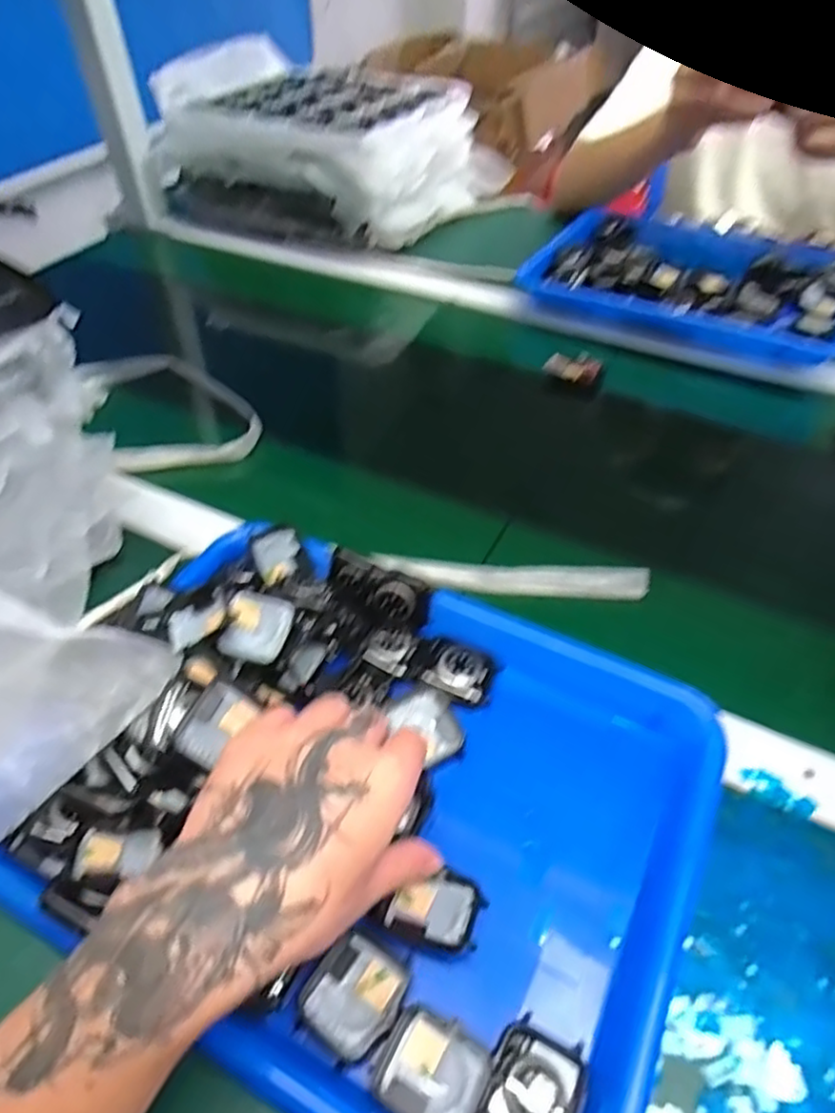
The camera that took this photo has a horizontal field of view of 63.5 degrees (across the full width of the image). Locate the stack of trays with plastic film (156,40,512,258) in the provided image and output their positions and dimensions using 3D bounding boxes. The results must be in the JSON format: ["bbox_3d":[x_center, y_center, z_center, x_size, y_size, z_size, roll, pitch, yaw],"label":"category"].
[{"bbox_3d":[-0.112,-0.534,0.870,0.359,0.147,0.274,20,51,19],"label":"stack of trays with plastic film"}]

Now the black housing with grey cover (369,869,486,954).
[{"bbox_3d":[0.008,0.162,0.314,0.044,0.014,0.033,15,50,16],"label":"black housing with grey cover"}]

